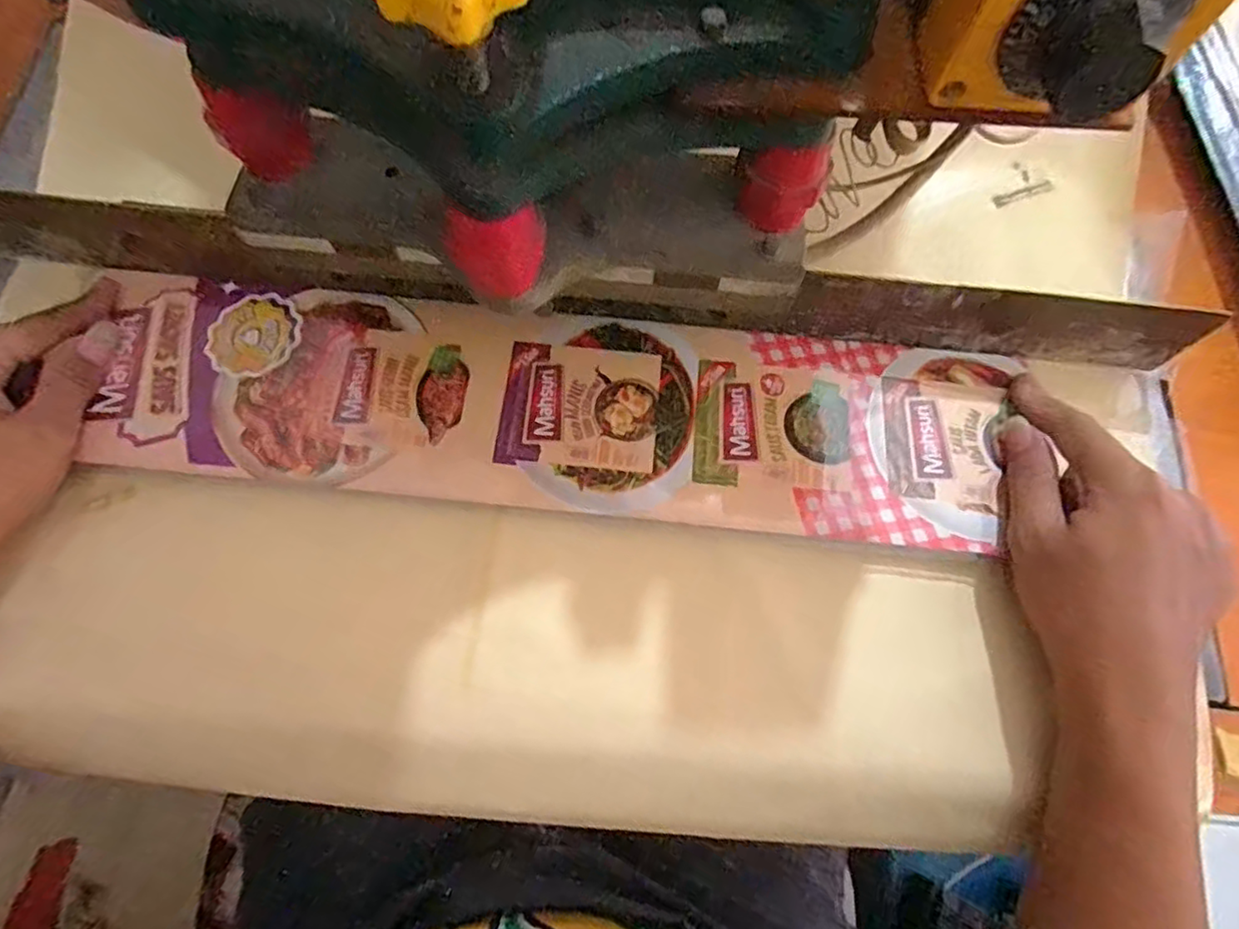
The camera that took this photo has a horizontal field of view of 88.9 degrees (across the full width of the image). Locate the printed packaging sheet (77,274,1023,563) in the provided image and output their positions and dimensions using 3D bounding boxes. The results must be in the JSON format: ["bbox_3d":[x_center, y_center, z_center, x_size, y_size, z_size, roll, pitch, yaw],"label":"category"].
[{"bbox_3d":[-0.037,-0.032,0.358,0.493,0.006,0.125,6,69,1],"label":"printed packaging sheet"}]

